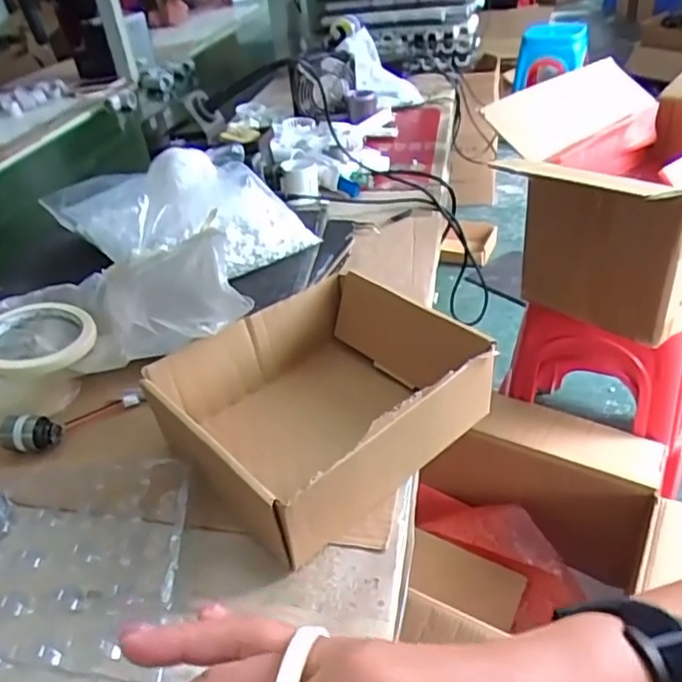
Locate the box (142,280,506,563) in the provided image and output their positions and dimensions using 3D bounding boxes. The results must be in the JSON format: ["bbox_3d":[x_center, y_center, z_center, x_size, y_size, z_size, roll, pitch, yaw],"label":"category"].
[{"bbox_3d":[-0.015,0.044,0.471,0.207,0.080,0.188,-31,42,-31],"label":"box"}]

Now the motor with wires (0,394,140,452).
[{"bbox_3d":[-0.228,0.063,0.507,0.109,0.024,0.035,-22,39,-22],"label":"motor with wires"}]

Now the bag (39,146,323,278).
[{"bbox_3d":[-0.173,-0.126,0.611,0.273,0.089,0.121,-2,37,8],"label":"bag"}]

